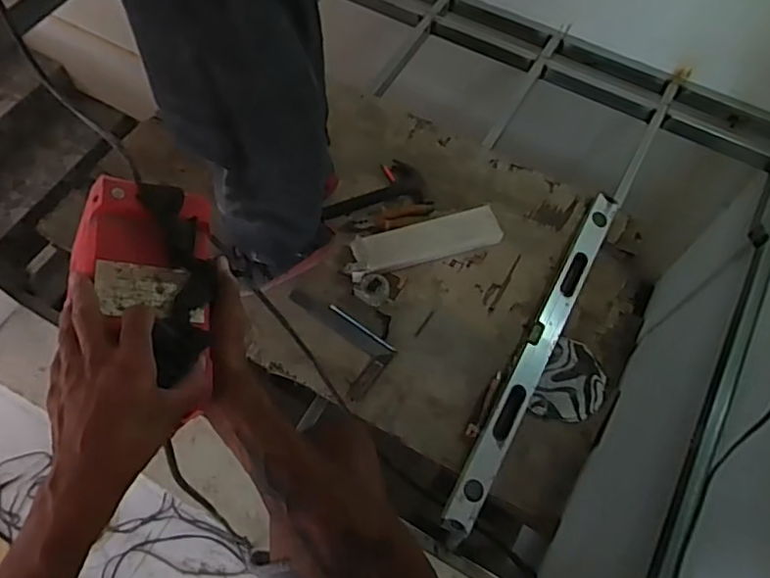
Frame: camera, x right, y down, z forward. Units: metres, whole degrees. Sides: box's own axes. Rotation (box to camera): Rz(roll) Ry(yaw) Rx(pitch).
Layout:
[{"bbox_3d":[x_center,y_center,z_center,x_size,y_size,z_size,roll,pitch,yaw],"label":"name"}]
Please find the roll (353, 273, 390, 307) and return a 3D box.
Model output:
[{"bbox_3d":[-0.024,0.002,1.176,0.063,0.024,0.064,1,65,-1],"label":"roll"}]

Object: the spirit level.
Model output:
[{"bbox_3d":[0.309,0.111,1.138,0.056,0.037,0.781,27,67,11],"label":"spirit level"}]

